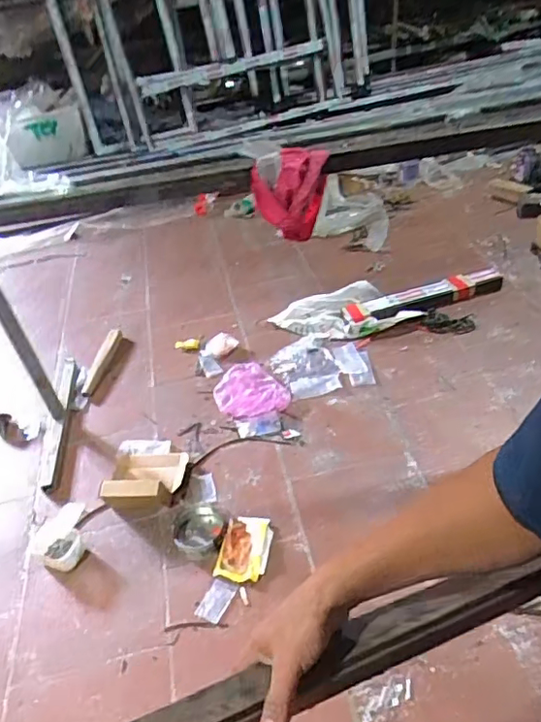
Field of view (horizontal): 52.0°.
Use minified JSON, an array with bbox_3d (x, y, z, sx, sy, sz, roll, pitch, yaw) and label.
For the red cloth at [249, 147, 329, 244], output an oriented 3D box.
[{"bbox_3d":[0.067,-0.486,1.715,0.204,0.301,0.160,-1,39,10],"label":"red cloth"}]

